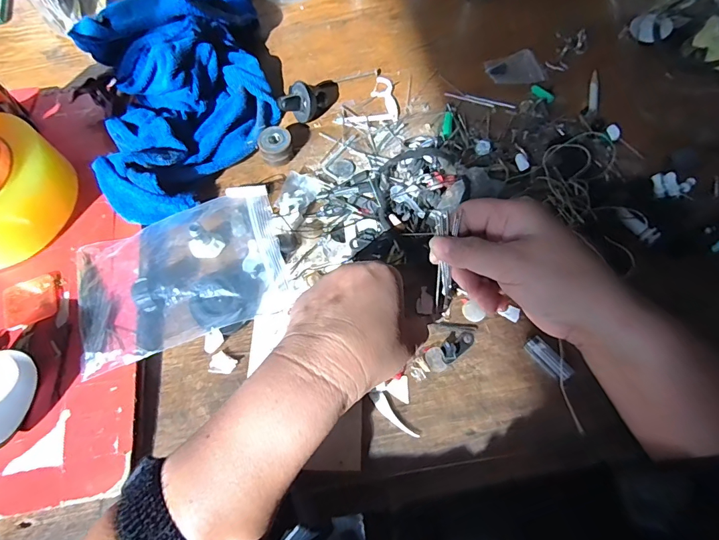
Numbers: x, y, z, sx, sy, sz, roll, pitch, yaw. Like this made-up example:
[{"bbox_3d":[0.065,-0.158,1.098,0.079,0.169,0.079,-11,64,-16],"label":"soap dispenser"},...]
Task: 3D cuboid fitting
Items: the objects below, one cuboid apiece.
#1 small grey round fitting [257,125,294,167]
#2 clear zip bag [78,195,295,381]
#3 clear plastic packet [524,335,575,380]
[{"bbox_3d":[-0.075,-0.111,0.375,0.029,0.021,0.027,-1,65,2],"label":"small grey round fitting"},{"bbox_3d":[-0.135,0.000,0.317,0.151,0.015,0.110,-21,66,-7],"label":"clear zip bag"},{"bbox_3d":[0.130,0.061,0.288,0.011,0.013,0.033,-34,68,-13],"label":"clear plastic packet"}]

